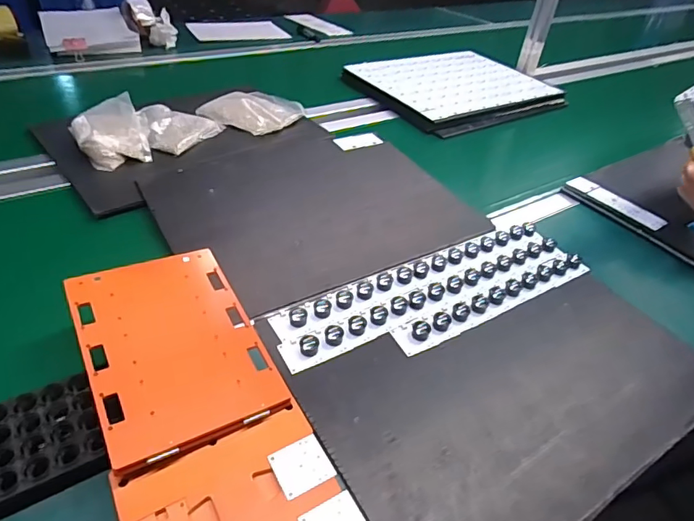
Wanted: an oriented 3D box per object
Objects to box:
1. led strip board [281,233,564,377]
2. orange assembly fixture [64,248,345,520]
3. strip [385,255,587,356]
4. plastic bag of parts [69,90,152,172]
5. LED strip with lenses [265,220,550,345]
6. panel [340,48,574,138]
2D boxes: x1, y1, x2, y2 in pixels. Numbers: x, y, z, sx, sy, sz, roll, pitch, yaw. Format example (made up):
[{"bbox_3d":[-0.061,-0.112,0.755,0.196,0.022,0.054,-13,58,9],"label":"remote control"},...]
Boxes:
[{"bbox_3d":[0.127,0.042,0.645,0.464,0.015,0.047,-18,47,-26],"label":"led strip board"},{"bbox_3d":[-0.135,0.150,0.450,0.161,0.063,0.401,-19,48,-27],"label":"orange assembly fixture"},{"bbox_3d":[0.206,0.047,0.651,0.333,0.014,0.045,-19,48,-27],"label":"strip"},{"bbox_3d":[-0.423,-0.231,0.857,0.117,0.050,0.166,-22,49,-29],"label":"plastic bag of parts"},{"bbox_3d":[0.108,0.016,0.675,0.453,0.012,0.048,-19,48,-27],"label":"LED strip with lenses"},{"bbox_3d":[0.282,-0.457,1.273,0.484,0.053,0.366,-20,49,-28],"label":"panel"}]

